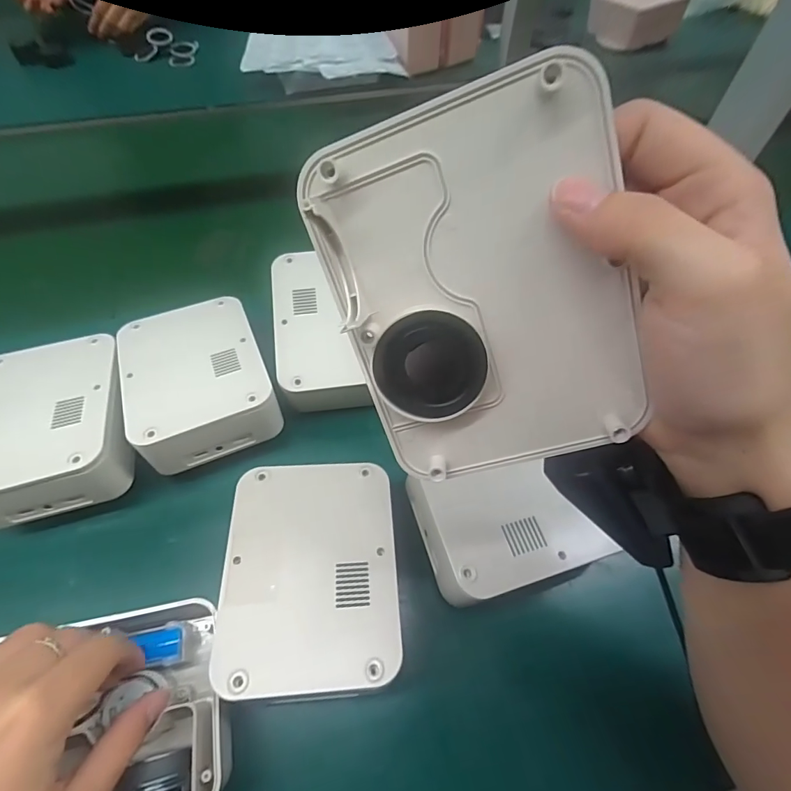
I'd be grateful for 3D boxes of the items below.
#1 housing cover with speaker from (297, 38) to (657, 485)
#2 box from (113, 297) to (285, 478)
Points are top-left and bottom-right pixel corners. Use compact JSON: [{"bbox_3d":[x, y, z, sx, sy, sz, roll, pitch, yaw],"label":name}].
[{"bbox_3d":[0.029,-0.031,0.152,0.094,0.124,0.012,-15,18,12],"label":"housing cover with speaker"},{"bbox_3d":[-0.153,-0.016,0.337,0.101,0.036,0.131,-20,60,-13],"label":"box"}]

